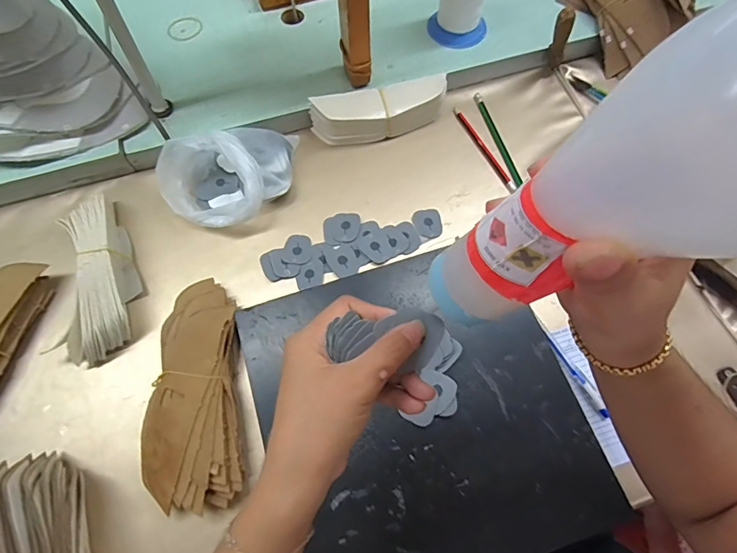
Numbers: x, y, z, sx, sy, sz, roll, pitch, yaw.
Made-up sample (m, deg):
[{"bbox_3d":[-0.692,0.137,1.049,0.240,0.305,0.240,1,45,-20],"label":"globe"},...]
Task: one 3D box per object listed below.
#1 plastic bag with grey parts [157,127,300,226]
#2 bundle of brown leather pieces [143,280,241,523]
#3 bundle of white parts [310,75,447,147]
[{"bbox_3d":[-0.169,-0.124,0.519,0.147,0.072,0.123,1,67,3],"label":"plastic bag with grey parts"},{"bbox_3d":[-0.177,0.112,0.439,0.091,0.032,0.216,-10,67,-2],"label":"bundle of brown leather pieces"},{"bbox_3d":[0.015,-0.214,0.563,0.173,0.055,0.048,-16,68,-4],"label":"bundle of white parts"}]

